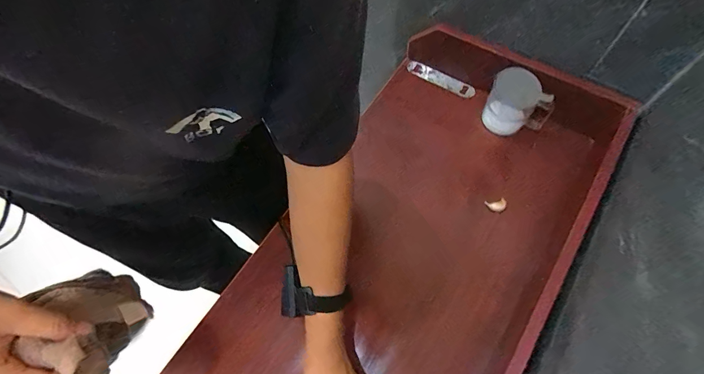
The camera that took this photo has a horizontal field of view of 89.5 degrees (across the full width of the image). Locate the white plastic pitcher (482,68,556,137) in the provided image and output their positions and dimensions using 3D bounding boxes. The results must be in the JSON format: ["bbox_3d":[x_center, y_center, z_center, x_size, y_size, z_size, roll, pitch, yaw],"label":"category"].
[{"bbox_3d":[0.288,-0.140,0.639,0.073,0.104,0.107,-31,68,-10],"label":"white plastic pitcher"}]

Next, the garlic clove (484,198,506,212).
[{"bbox_3d":[0.244,0.031,0.600,0.033,0.014,0.025,-8,66,0],"label":"garlic clove"}]

